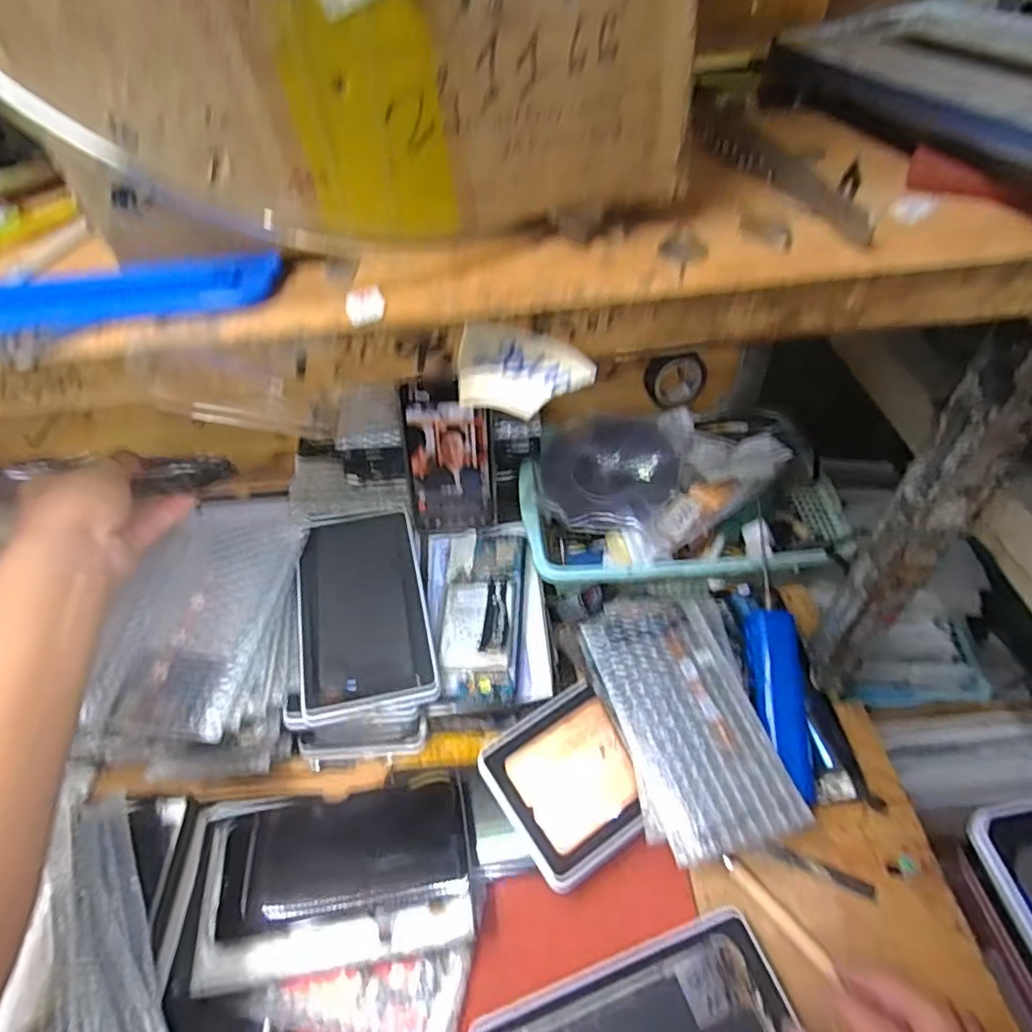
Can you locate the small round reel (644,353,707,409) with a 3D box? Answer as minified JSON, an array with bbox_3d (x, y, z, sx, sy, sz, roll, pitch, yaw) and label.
[{"bbox_3d":[0.154,-0.130,0.591,0.059,0.067,0.025,-4,49,1],"label":"small round reel"}]

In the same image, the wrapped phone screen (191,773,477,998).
[{"bbox_3d":[-0.118,0.242,0.409,0.176,0.022,0.099,-10,49,-4],"label":"wrapped phone screen"}]

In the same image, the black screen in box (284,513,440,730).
[{"bbox_3d":[-0.130,0.077,0.506,0.109,0.011,0.177,-8,55,-10],"label":"black screen in box"}]

